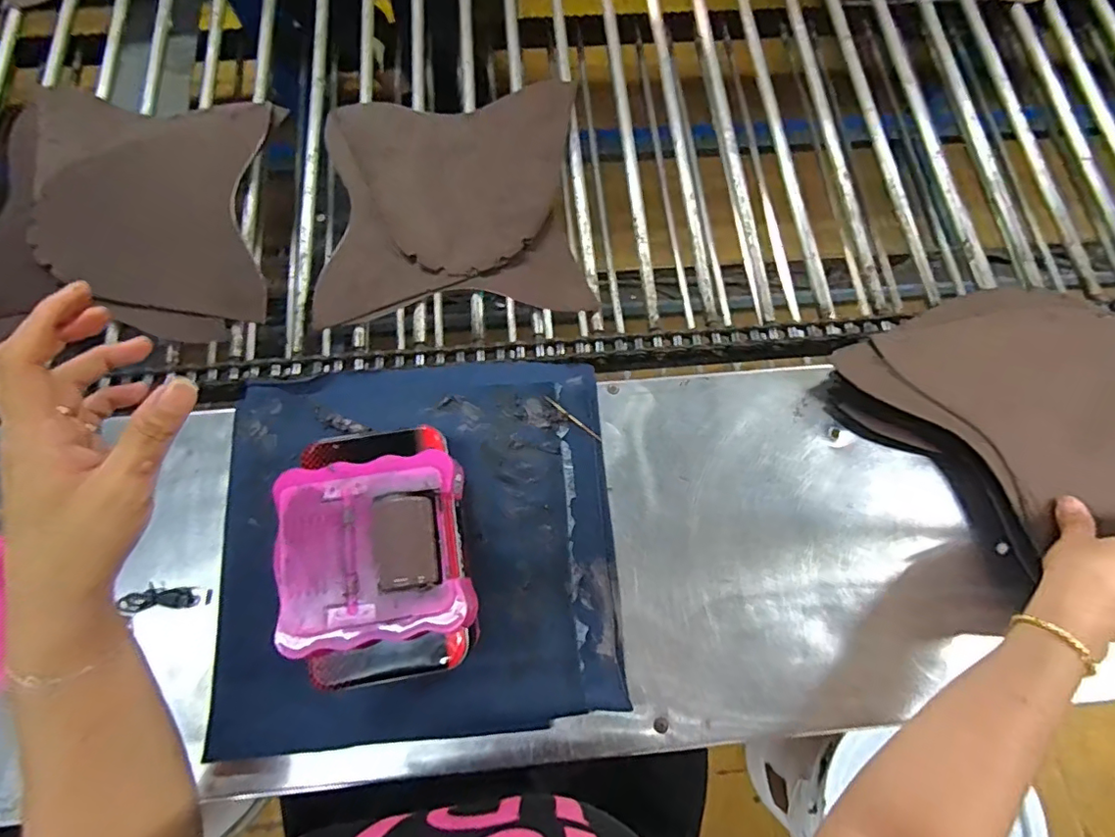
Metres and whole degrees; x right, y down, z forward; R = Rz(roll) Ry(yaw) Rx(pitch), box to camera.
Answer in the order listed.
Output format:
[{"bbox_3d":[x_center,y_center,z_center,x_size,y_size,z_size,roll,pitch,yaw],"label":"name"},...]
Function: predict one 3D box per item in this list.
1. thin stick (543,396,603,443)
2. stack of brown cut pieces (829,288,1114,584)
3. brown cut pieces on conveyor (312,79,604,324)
[{"bbox_3d":[0.013,0.000,0.485,0.063,0.004,0.004,38,76,9],"label":"thin stick"},{"bbox_3d":[0.407,-0.007,0.481,0.249,0.050,0.220,-23,76,-8],"label":"stack of brown cut pieces"},{"bbox_3d":[-0.109,-0.229,0.570,0.258,0.016,0.263,-4,74,-3],"label":"brown cut pieces on conveyor"}]

